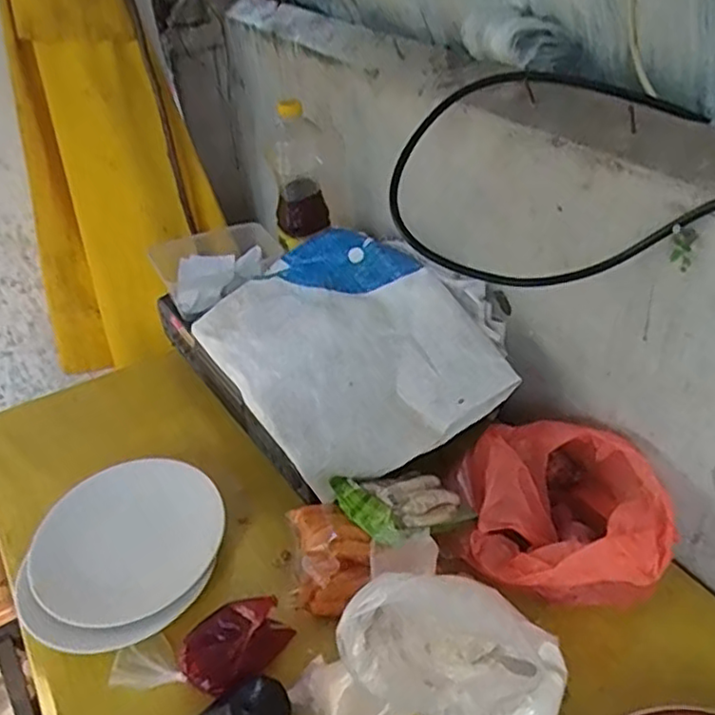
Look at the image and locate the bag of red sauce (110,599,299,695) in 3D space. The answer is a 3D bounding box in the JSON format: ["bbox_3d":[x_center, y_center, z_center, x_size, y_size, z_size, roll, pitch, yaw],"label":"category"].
[{"bbox_3d":[-0.141,0.270,0.611,0.156,0.032,0.078,-20,41,-18],"label":"bag of red sauce"}]

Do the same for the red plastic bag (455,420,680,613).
[{"bbox_3d":[0.206,0.155,0.695,0.192,0.097,0.177,5,39,13],"label":"red plastic bag"}]

